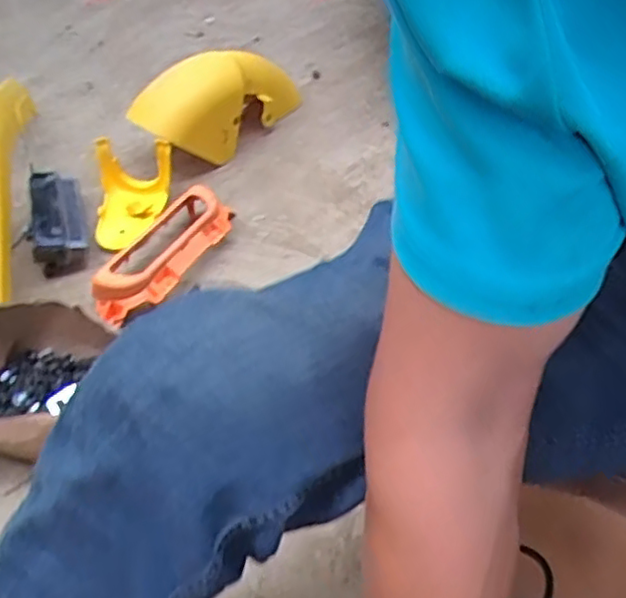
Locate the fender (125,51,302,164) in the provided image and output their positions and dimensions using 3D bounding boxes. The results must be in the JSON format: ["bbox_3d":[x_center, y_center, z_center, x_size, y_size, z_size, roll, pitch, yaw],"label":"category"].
[{"bbox_3d":[-0.147,-0.327,1.112,0.128,0.135,0.312,33,56,30],"label":"fender"}]

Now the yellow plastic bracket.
[{"bbox_3d":[-0.270,-0.162,0.998,0.114,0.082,0.155,-6,46,-1],"label":"yellow plastic bracket"}]

